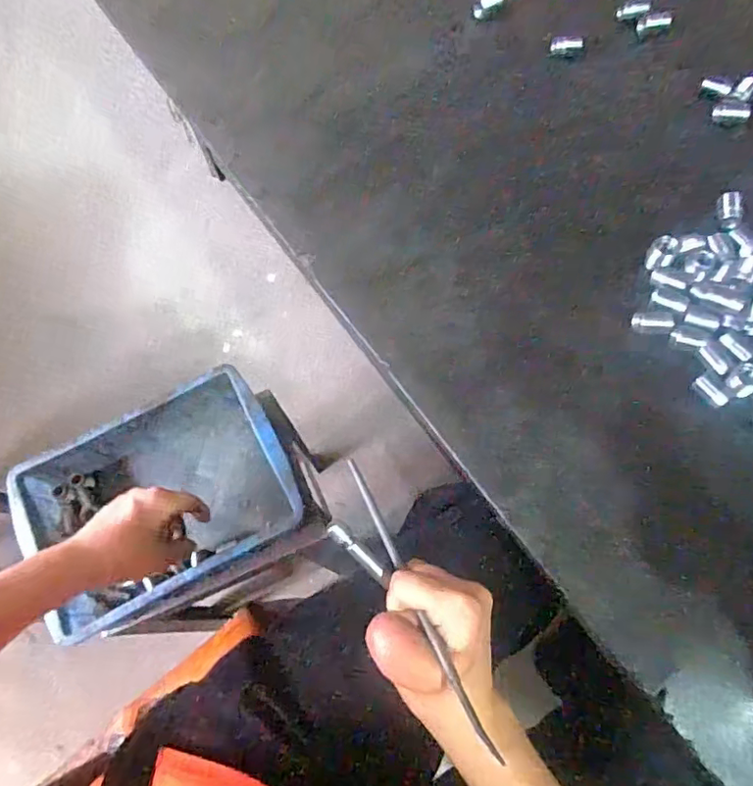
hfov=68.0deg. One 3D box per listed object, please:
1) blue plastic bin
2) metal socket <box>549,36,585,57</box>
[{"bbox_3d":[-0.207,0.105,0.558,0.242,0.085,0.180,-27,70,-7],"label":"blue plastic bin"},{"bbox_3d":[0.169,-0.305,0.492,0.031,0.013,0.014,5,69,5],"label":"metal socket"}]

